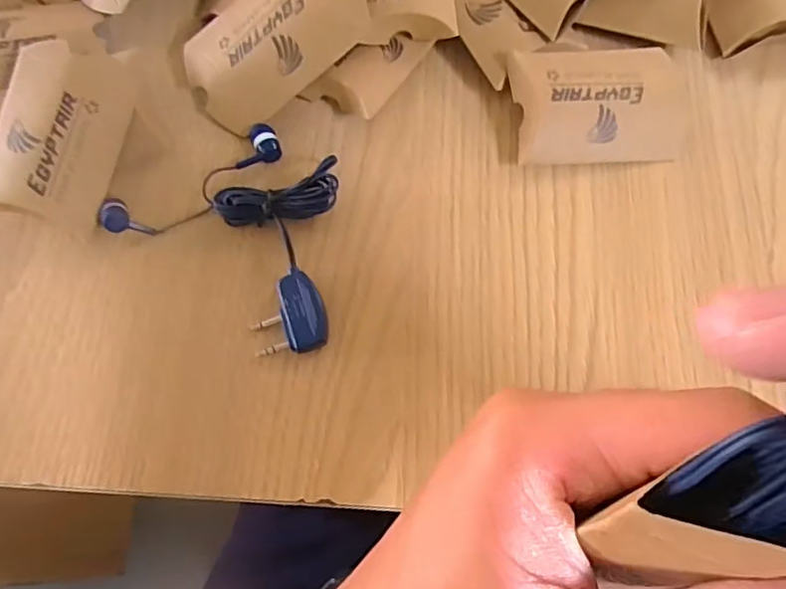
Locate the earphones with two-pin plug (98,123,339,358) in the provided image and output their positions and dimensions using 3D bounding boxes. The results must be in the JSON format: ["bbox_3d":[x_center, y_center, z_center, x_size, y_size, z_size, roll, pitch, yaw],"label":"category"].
[{"bbox_3d":[-0.062,-0.031,0.268,0.114,0.015,0.085,38,77,11],"label":"earphones with two-pin plug"}]

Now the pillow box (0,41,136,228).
[{"bbox_3d":[-0.156,-0.075,0.272,0.055,0.030,0.079,12,73,4],"label":"pillow box"}]

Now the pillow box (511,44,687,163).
[{"bbox_3d":[0.103,-0.095,0.285,0.085,0.022,0.057,-7,73,-2],"label":"pillow box"}]

